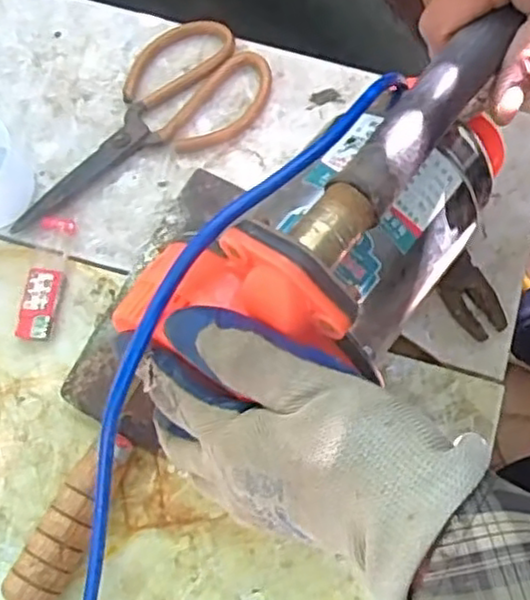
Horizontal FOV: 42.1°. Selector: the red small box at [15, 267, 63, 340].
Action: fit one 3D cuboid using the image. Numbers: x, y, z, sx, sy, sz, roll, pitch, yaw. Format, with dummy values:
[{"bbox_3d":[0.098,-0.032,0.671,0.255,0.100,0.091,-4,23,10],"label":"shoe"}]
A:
[{"bbox_3d":[-0.146,0.002,0.444,0.023,0.011,0.046,7,74,3],"label":"red small box"}]

